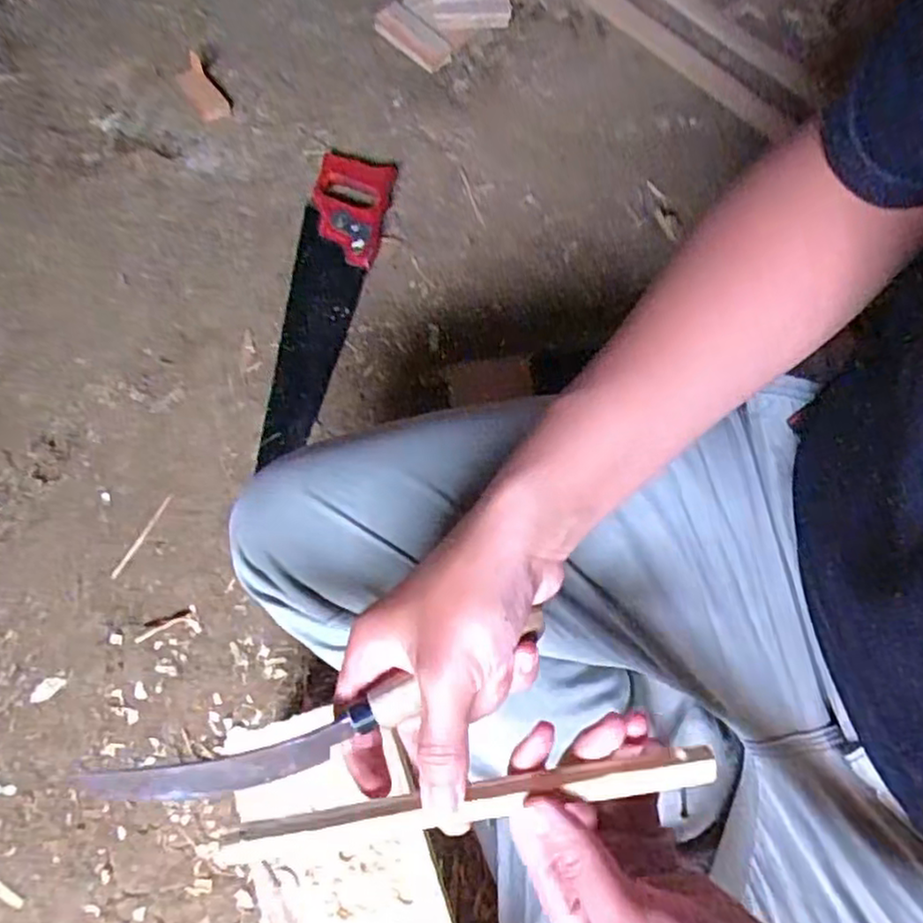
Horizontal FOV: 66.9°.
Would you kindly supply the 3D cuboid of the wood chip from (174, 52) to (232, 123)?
[{"bbox_3d":[-0.337,-0.483,0.908,0.043,0.012,0.090,-30,88,-9],"label":"wood chip"}]

